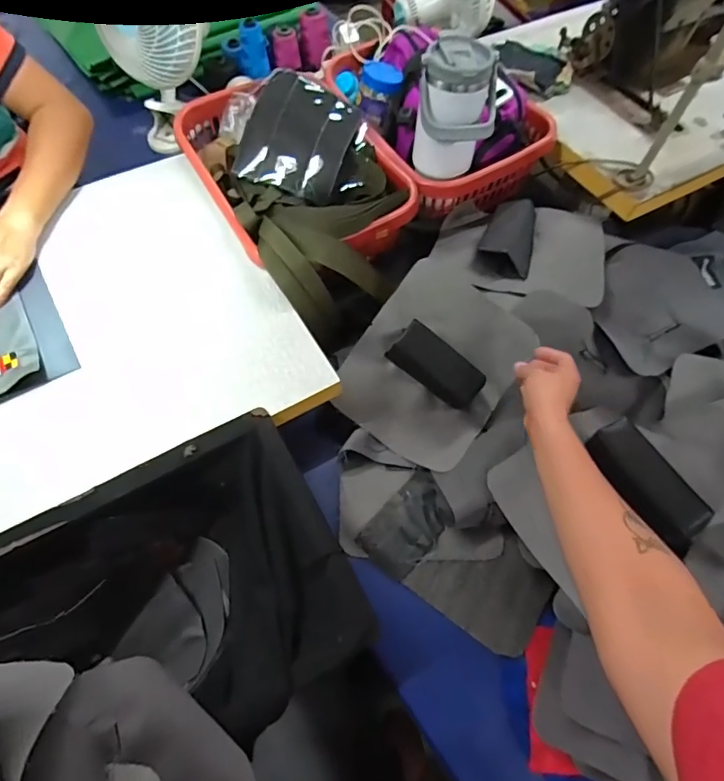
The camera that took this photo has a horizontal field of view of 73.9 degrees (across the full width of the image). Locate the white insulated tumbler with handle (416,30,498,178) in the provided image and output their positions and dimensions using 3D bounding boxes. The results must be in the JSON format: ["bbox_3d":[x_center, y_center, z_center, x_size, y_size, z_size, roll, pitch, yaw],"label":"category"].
[{"bbox_3d":[0.143,-0.437,0.745,0.114,0.155,0.107,4,62,1],"label":"white insulated tumbler with handle"}]

